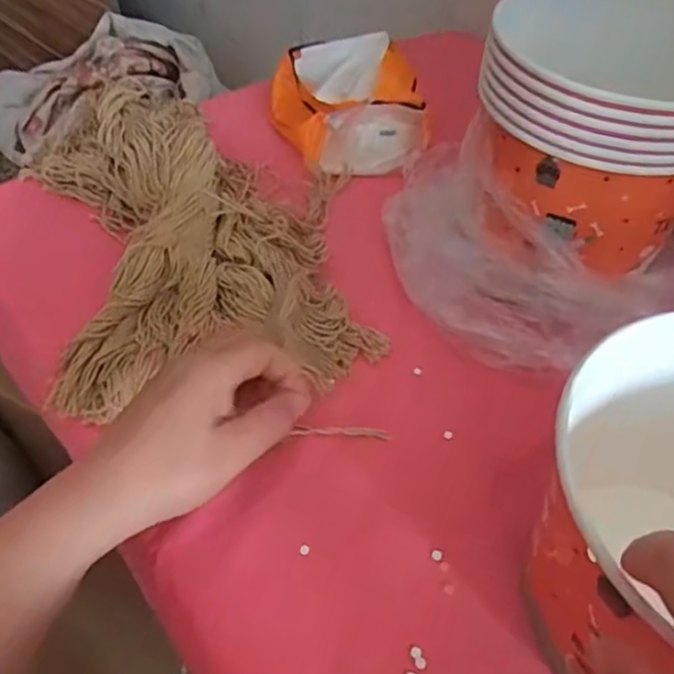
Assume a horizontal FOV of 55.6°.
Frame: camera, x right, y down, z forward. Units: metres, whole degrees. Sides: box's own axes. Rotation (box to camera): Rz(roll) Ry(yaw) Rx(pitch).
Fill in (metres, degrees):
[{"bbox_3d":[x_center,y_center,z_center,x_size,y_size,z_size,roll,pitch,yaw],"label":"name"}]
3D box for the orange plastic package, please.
[{"bbox_3d":[0.008,-0.214,0.569,0.115,0.079,0.142,-11,50,-10],"label":"orange plastic package"}]

